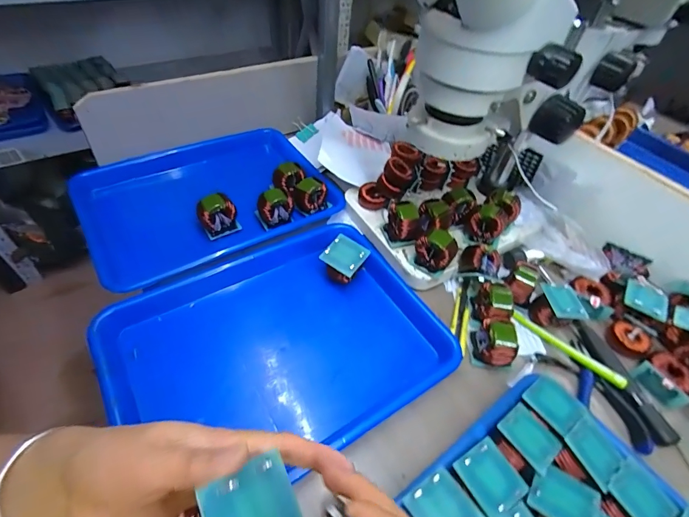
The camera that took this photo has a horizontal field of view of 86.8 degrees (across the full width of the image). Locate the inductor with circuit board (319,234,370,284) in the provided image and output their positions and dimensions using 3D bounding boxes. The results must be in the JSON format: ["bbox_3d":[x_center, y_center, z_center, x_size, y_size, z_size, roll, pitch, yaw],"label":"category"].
[{"bbox_3d":[0.001,0.002,0.454,0.049,0.038,0.049,28,68,17],"label":"inductor with circuit board"}]

